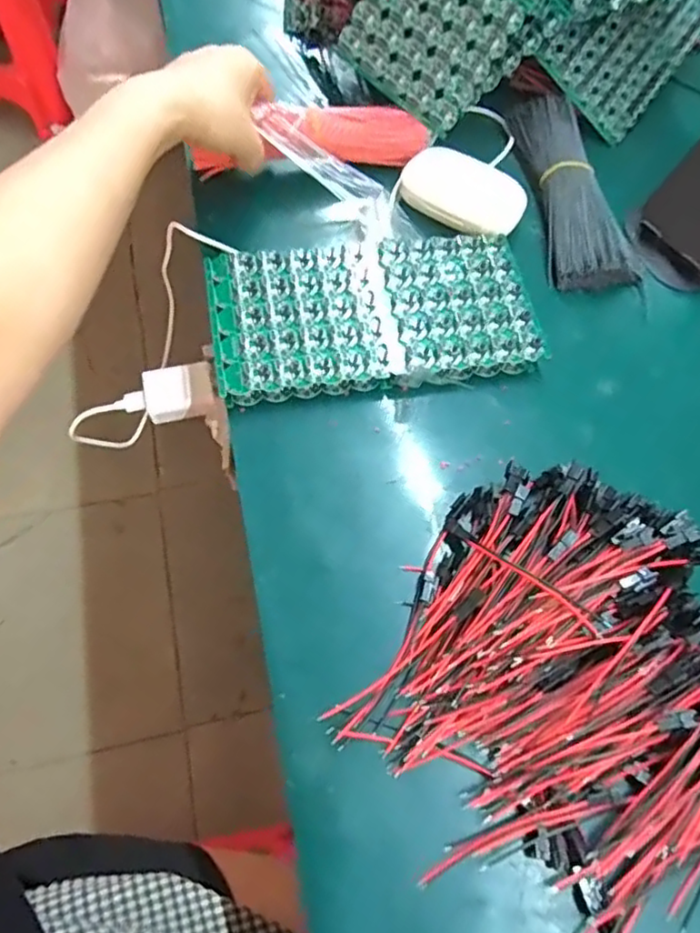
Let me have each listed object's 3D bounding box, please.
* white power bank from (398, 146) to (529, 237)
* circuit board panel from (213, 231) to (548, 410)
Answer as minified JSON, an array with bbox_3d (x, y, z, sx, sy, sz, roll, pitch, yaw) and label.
[{"bbox_3d":[0.086,-0.206,0.482,0.088,0.014,0.070,33,66,13],"label":"white power bank"},{"bbox_3d":[0.016,-0.102,0.429,0.207,0.018,0.107,-8,64,-7],"label":"circuit board panel"}]

